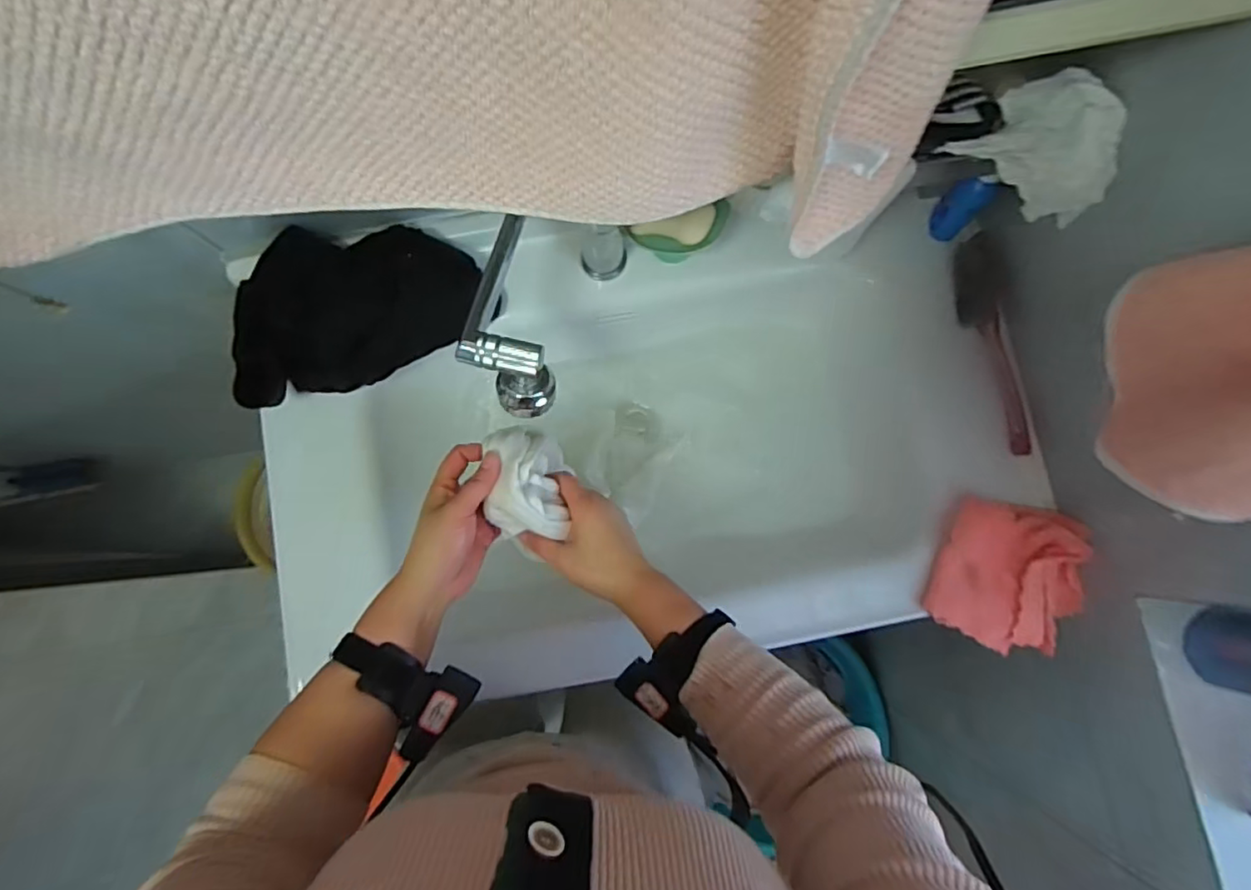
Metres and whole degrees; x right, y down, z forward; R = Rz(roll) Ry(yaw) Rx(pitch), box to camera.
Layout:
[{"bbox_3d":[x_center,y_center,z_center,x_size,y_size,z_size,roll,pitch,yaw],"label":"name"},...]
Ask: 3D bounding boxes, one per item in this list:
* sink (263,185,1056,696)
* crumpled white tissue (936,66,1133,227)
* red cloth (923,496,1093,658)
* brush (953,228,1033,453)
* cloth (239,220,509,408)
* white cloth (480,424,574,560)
[{"bbox_3d":[0.019,0.018,0.721,0.787,0.173,0.454,-15,82,-1],"label":"sink"},{"bbox_3d":[0.341,-0.236,0.501,0.121,0.077,0.100,42,85,6],"label":"crumpled white tissue"},{"bbox_3d":[0.390,0.131,0.602,0.138,0.038,0.141,21,83,4],"label":"red cloth"},{"bbox_3d":[0.383,-0.106,0.625,0.035,0.046,0.233,-11,82,0],"label":"brush"},{"bbox_3d":[-0.268,-0.143,0.627,0.257,0.050,0.160,-13,104,-17],"label":"cloth"},{"bbox_3d":[-0.087,0.032,0.532,0.064,0.049,0.097,-3,82,1],"label":"white cloth"}]

